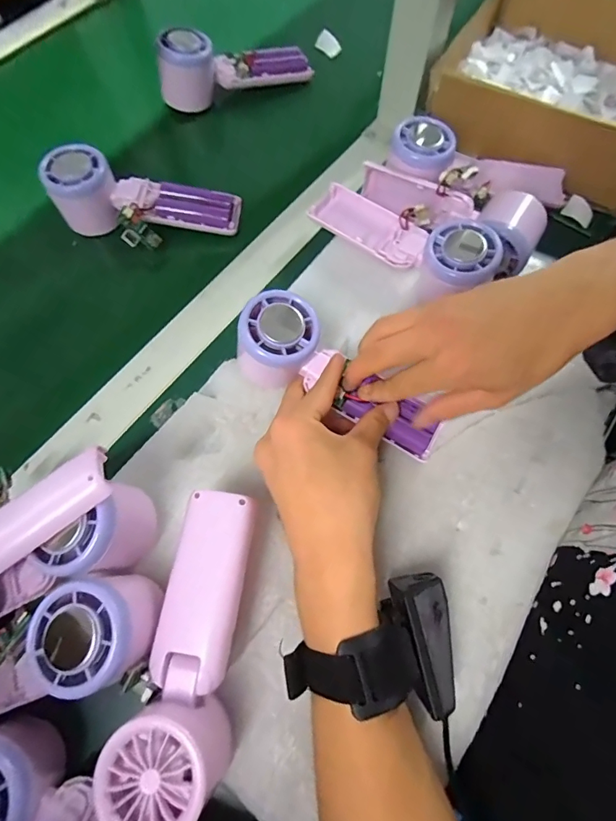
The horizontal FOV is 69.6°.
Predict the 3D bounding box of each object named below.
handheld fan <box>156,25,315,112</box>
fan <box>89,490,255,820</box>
[{"bbox_3d":[-0.078,-0.369,0.466,0.159,0.053,0.045,-16,69,-7],"label":"handheld fan"},{"bbox_3d":[-0.059,0.132,0.254,0.055,0.056,0.160,13,68,4],"label":"fan"}]

